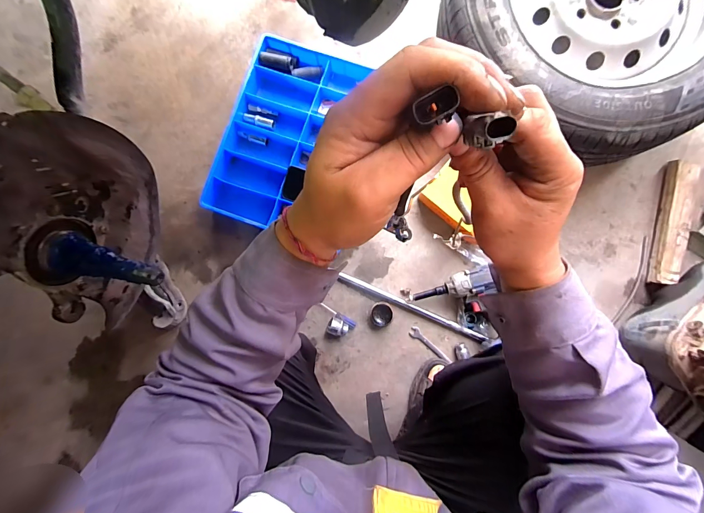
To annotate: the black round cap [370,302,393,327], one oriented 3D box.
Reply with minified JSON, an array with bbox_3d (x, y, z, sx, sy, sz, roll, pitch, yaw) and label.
[{"bbox_3d":[0.072,0.142,0.774,0.053,0.015,0.061,11,88,3],"label":"black round cap"}]

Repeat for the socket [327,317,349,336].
[{"bbox_3d":[-0.034,0.173,0.774,0.049,0.039,0.040,21,89,3],"label":"socket"}]

